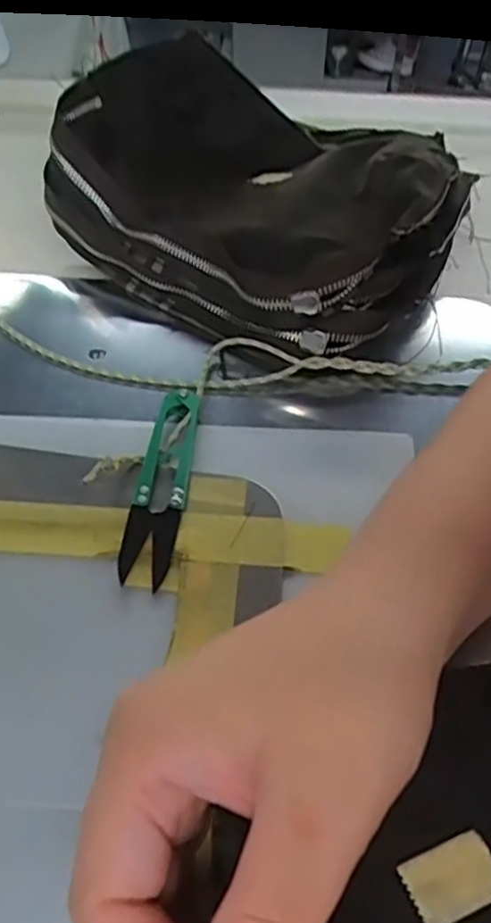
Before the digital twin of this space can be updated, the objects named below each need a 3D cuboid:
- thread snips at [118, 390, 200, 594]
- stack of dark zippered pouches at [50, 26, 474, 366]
[{"bbox_3d":[-0.036,0.008,0.307,0.022,0.009,0.102,4,48,4],"label":"thread snips"},{"bbox_3d":[0.003,-0.168,0.431,0.263,0.072,0.179,30,55,25],"label":"stack of dark zippered pouches"}]

